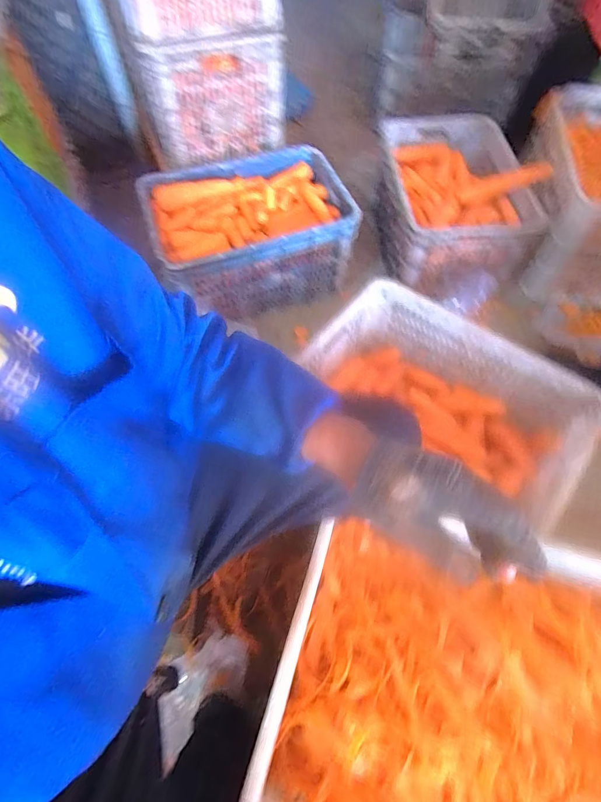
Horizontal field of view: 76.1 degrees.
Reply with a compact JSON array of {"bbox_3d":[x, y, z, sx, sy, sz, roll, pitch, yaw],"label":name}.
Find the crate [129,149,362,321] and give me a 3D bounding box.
[{"bbox_3d":[-0.134,-0.474,1.117,0.520,0.251,0.360,-19,63,-9],"label":"crate"}]

